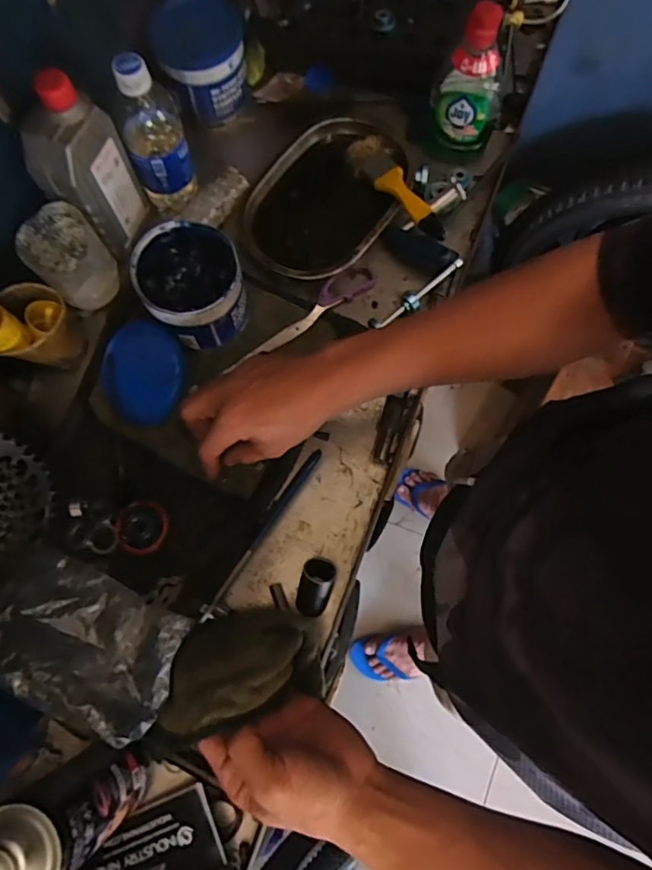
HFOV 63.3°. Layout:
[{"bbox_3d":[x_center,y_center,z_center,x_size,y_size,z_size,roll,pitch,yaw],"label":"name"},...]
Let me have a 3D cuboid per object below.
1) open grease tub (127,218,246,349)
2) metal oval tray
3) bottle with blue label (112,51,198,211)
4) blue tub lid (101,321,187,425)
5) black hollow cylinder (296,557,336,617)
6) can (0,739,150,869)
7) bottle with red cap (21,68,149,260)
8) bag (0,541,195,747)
[{"bbox_3d":[-0.133,-0.149,0.537,0.098,0.077,0.101,0,75,2],"label":"open grease tub"},{"bbox_3d":[0.001,-0.270,0.606,0.147,0.026,0.212,36,79,10],"label":"metal oval tray"},{"bbox_3d":[-0.177,-0.306,0.548,0.061,0.164,0.051,-20,75,-3],"label":"bottle with blue label"},{"bbox_3d":[-0.191,-0.064,0.549,0.088,0.008,0.099,14,96,10],"label":"blue tub lid"},{"bbox_3d":[-0.010,0.142,0.493,0.031,0.039,0.053,19,77,7],"label":"black hollow cylinder"},{"bbox_3d":[-0.183,0.269,0.373,0.049,0.173,0.060,-36,77,-7],"label":"can"},{"bbox_3d":[-0.233,-0.259,0.515,0.049,0.159,0.080,29,78,9],"label":"bottle with red cap"},{"bbox_3d":[-0.218,0.179,0.464,0.172,0.048,0.106,23,77,8],"label":"bag"}]

